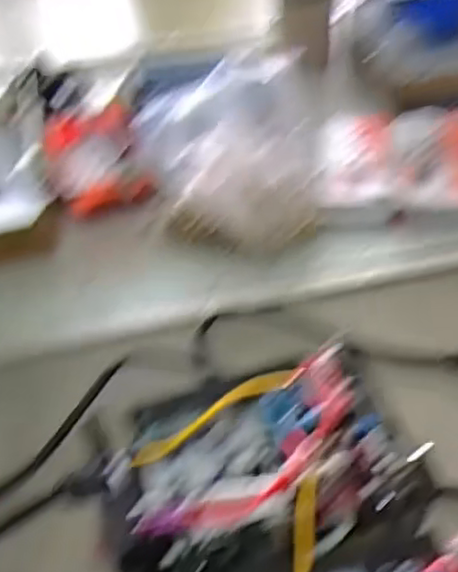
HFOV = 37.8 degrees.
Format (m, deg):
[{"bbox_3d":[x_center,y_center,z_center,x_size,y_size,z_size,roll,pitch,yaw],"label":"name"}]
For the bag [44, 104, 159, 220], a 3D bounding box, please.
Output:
[{"bbox_3d":[-0.159,-0.151,0.796,0.108,0.052,0.189,-15,51,-7],"label":"bag"}]

